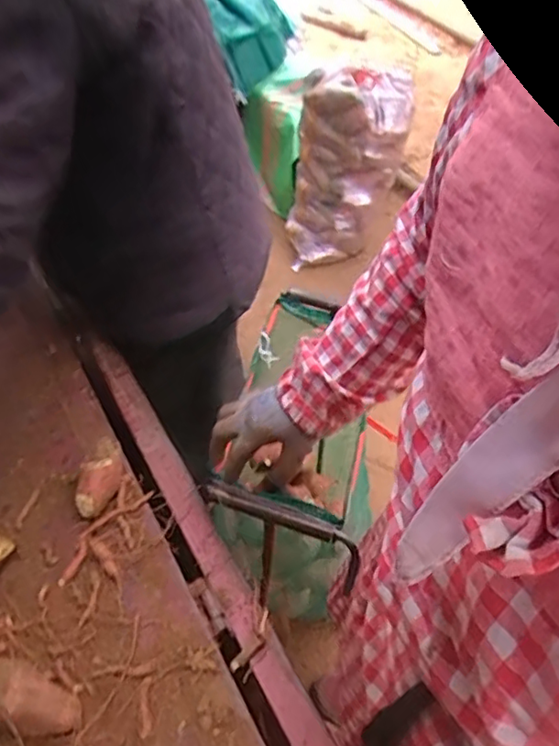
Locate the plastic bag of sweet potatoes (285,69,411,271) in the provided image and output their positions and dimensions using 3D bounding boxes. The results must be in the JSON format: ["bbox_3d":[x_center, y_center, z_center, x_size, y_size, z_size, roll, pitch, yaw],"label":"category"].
[{"bbox_3d":[0.202,-0.606,1.834,0.312,0.586,0.162,0,50,-4],"label":"plastic bag of sweet potatoes"}]

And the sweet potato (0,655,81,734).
[{"bbox_3d":[-0.245,0.284,0.525,0.125,0.052,0.053,1,50,-3],"label":"sweet potato"}]

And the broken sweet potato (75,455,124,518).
[{"bbox_3d":[-0.202,0.124,0.666,0.043,0.041,0.073,10,50,5],"label":"broken sweet potato"}]

